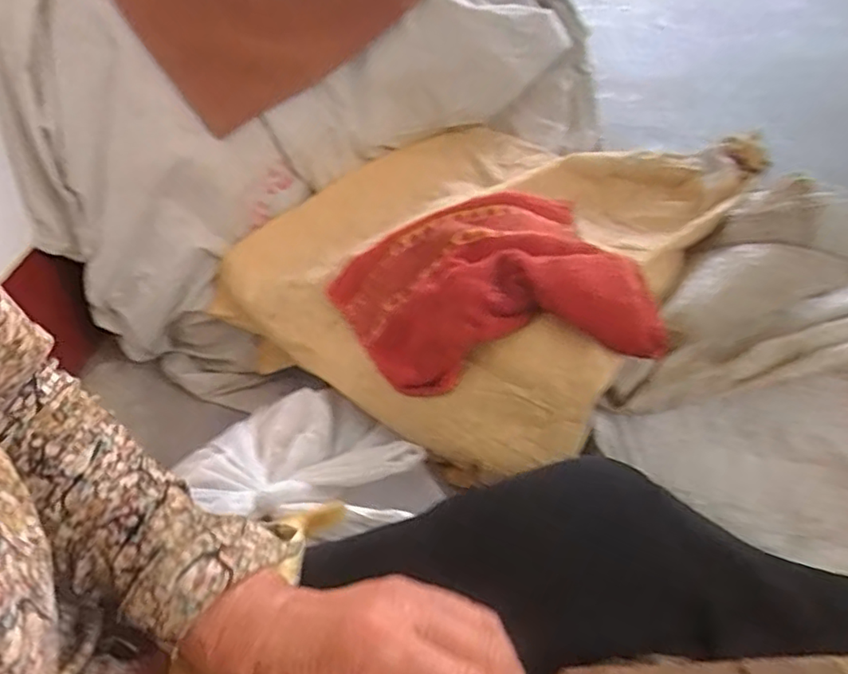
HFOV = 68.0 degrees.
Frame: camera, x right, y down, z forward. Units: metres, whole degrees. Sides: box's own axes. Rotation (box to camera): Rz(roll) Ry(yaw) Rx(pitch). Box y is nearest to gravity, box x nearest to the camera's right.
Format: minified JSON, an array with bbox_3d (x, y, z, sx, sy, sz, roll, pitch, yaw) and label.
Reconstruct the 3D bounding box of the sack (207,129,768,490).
[{"bbox_3d":[0.045,-0.119,0.755,0.547,0.111,0.477,24,64,40],"label":"sack"}]

